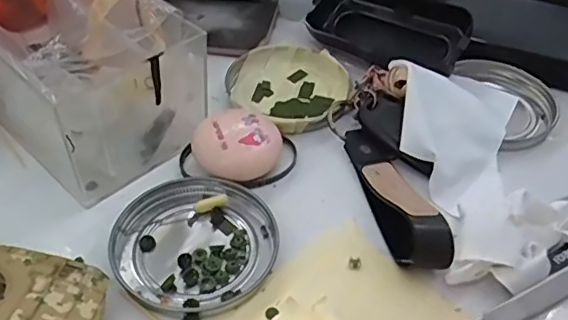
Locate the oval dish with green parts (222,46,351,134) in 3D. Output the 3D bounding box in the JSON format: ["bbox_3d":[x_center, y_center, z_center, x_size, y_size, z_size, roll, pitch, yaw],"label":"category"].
[{"bbox_3d":[0.001,-0.048,0.376,0.074,0.013,0.077,21,48,17],"label":"oval dish with green parts"}]

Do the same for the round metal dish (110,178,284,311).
[{"bbox_3d":[-0.044,0.040,0.287,0.079,0.009,0.075,2,45,-2],"label":"round metal dish"}]

